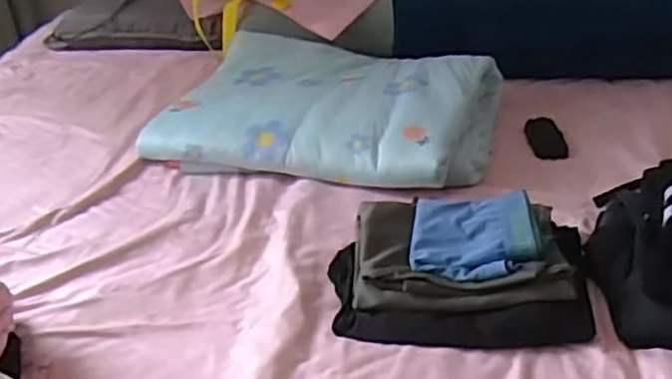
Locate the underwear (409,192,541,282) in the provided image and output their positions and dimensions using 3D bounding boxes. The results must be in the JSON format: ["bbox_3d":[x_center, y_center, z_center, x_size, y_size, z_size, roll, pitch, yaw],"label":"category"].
[{"bbox_3d":[0.159,0.049,0.808,0.143,0.033,0.136,2,33,10],"label":"underwear"}]

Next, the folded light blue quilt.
[{"bbox_3d":[-0.013,-0.139,1.163,0.530,0.103,0.352,7,34,17],"label":"folded light blue quilt"}]

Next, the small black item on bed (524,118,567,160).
[{"bbox_3d":[0.339,-0.084,1.140,0.054,0.008,0.122,-18,35,7],"label":"small black item on bed"}]

